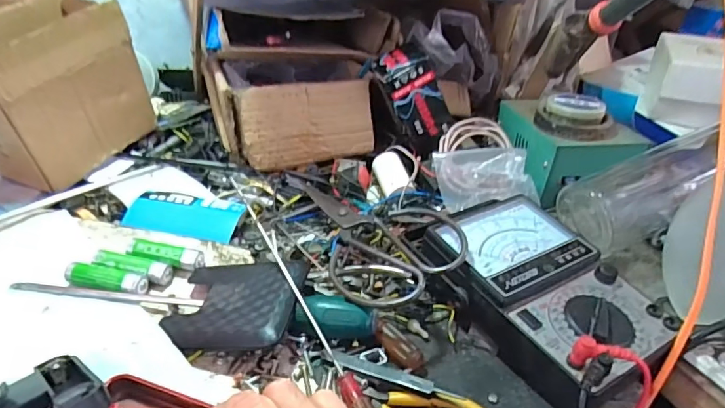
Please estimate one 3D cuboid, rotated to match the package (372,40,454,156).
[{"bbox_3d":[0.057,-0.108,0.530,0.057,0.115,0.041,-17,28,16],"label":"package"}]

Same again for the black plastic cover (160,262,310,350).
[{"bbox_3d":[-0.095,0.075,0.366,0.095,0.016,0.080,-3,37,14],"label":"black plastic cover"}]

